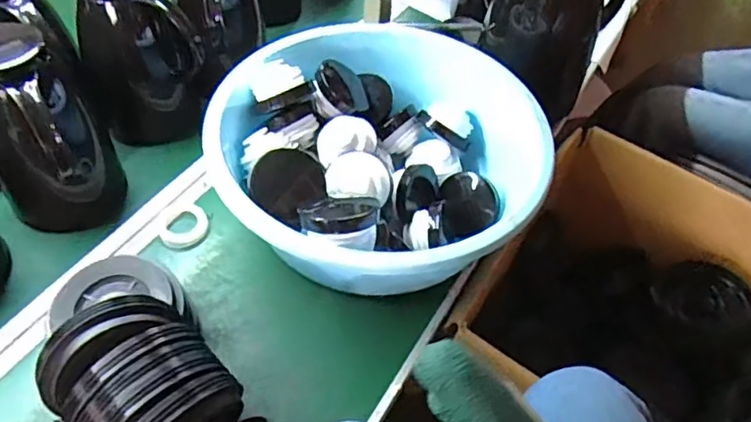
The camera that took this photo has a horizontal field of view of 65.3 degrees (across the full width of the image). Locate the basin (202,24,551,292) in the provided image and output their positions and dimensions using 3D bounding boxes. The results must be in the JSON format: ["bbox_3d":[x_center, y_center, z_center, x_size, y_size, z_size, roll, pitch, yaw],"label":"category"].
[{"bbox_3d":[0.007,-0.078,0.692,0.353,0.120,0.335,2,50,-2],"label":"basin"}]

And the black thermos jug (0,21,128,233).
[{"bbox_3d":[-0.366,-0.075,0.651,0.123,0.222,0.179,-26,56,-23],"label":"black thermos jug"}]

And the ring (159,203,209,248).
[{"bbox_3d":[-0.228,0.017,0.698,0.054,0.016,0.052,2,50,-2],"label":"ring"}]

